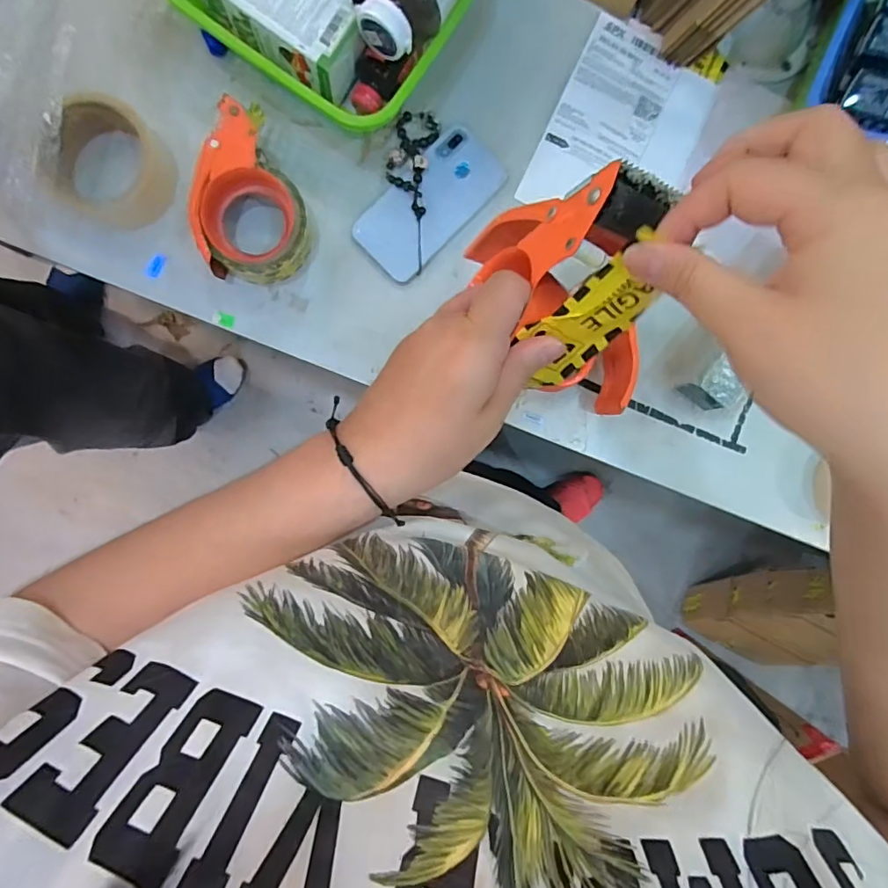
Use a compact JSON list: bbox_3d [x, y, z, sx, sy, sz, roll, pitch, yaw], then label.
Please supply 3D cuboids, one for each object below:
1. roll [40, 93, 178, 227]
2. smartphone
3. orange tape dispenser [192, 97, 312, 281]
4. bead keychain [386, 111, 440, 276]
[{"bbox_3d":[-0.304,-0.253,0.482,0.099,0.053,0.098,0,92,-6],"label":"roll"},{"bbox_3d":[-0.014,-0.236,0.522,0.073,0.008,0.156,44,87,-6],"label":"smartphone"},{"bbox_3d":[-0.171,-0.227,0.484,0.094,0.062,0.149,1,92,-7],"label":"orange tape dispenser"},{"bbox_3d":[-0.034,-0.250,0.513,0.045,0.016,0.153,8,91,-7],"label":"bead keychain"}]

